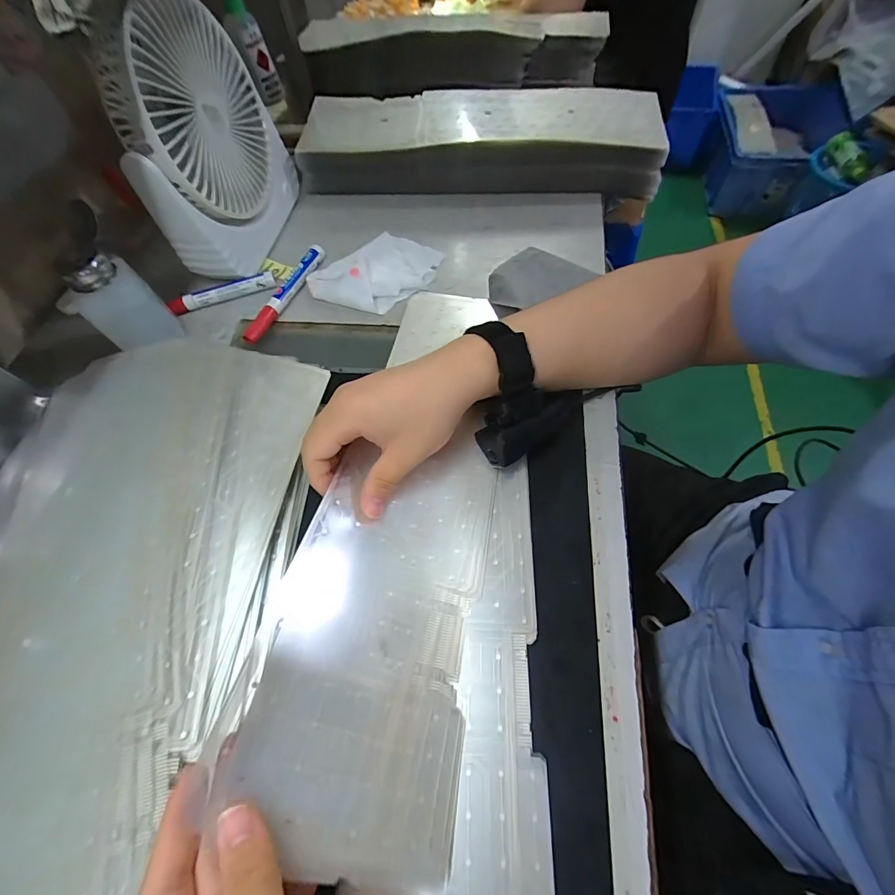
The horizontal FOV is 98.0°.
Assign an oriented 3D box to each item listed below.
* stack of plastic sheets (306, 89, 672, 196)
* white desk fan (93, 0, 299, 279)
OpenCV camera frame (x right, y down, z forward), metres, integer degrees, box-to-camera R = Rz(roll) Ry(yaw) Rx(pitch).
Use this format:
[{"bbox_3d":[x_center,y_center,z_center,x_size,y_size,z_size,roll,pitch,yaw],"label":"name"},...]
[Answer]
[{"bbox_3d":[0.036,-0.369,0.473,0.419,0.064,0.124,4,63,7],"label":"stack of plastic sheets"},{"bbox_3d":[-0.236,-0.301,0.389,0.079,0.193,0.191,9,61,-1],"label":"white desk fan"}]

